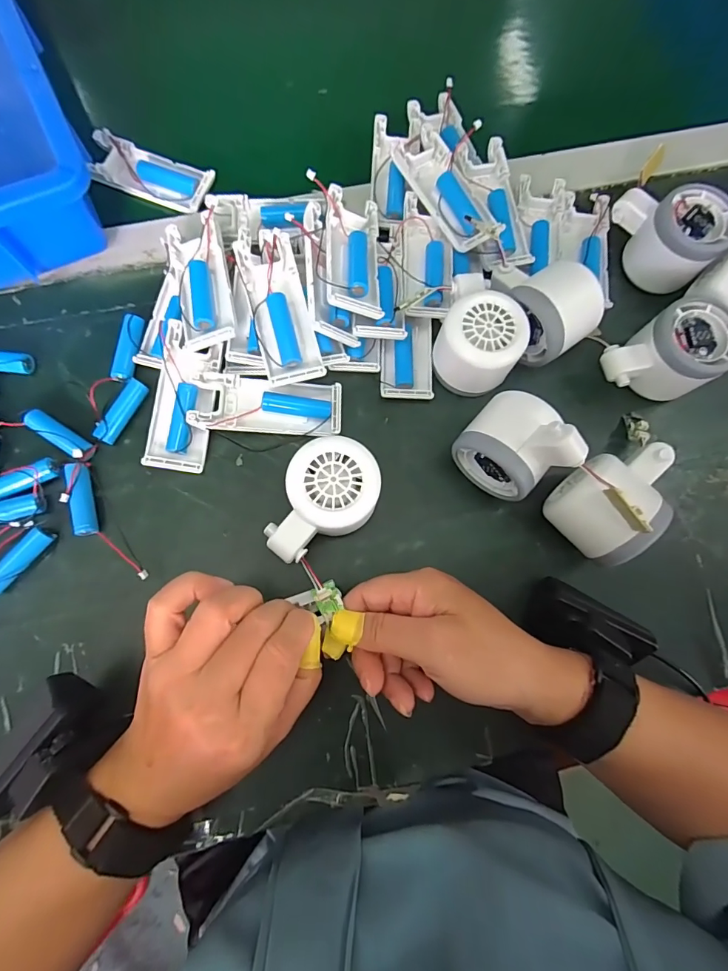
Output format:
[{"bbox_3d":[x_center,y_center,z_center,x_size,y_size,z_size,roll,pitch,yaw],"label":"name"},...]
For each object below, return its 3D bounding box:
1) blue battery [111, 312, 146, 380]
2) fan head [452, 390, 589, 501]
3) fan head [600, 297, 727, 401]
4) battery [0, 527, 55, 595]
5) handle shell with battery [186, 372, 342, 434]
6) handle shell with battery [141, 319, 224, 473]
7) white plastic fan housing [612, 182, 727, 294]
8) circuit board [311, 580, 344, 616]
[{"bbox_3d":[-0.174,-0.101,0.322,0.014,0.016,0.050,5,78,-2],"label":"blue battery"},{"bbox_3d":[0.100,-0.029,0.284,0.059,0.078,0.054,40,79,5],"label":"fan head"},{"bbox_3d":[0.221,-0.093,0.315,0.083,0.047,0.057,-27,81,-8],"label":"fan head"},{"bbox_3d":[-0.231,0.050,0.286,0.014,0.013,0.049,37,79,5],"label":"battery"},{"bbox_3d":[-0.068,-0.060,0.313,0.102,0.024,0.043,-1,79,-3],"label":"handle shell with battery"},{"bbox_3d":[-0.127,-0.061,0.310,0.039,0.022,0.101,8,78,-1],"label":"handle shell with battery"},{"bbox_3d":[0.243,-0.199,0.343,0.059,0.053,0.086,-24,81,-7],"label":"white plastic fan housing"},{"bbox_3d":[-0.022,0.068,0.262,0.015,0.006,0.017,-26,83,-7],"label":"circuit board"}]

